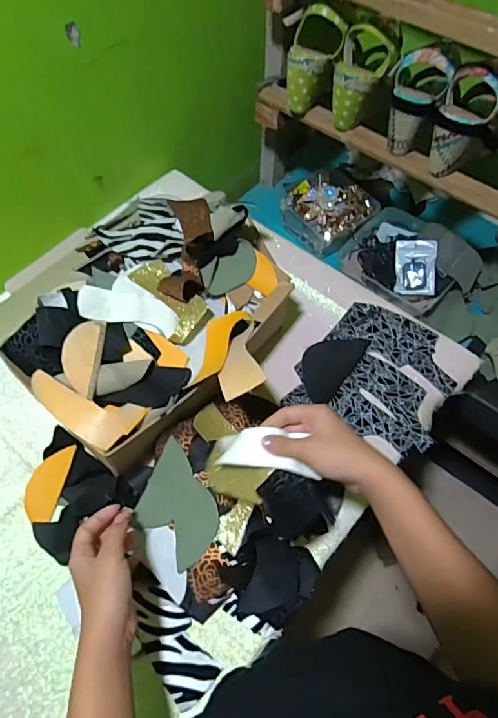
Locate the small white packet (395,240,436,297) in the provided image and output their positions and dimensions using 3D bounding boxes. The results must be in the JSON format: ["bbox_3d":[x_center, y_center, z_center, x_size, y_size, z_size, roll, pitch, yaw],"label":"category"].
[{"bbox_3d":[0.300,-0.165,0.832,0.068,0.010,0.100,2,90,16],"label":"small white packet"}]

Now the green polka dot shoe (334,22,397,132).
[{"bbox_3d":[0.169,-0.421,0.699,0.077,0.135,0.070,17,60,8],"label":"green polka dot shoe"}]

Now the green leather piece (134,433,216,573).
[{"bbox_3d":[-0.086,0.171,0.539,0.084,0.007,0.124,-36,77,-9],"label":"green leather piece"}]

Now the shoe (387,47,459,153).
[{"bbox_3d":[0.241,-0.369,0.673,0.076,0.141,0.072,15,60,7],"label":"shoe"}]

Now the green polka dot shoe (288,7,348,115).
[{"bbox_3d":[0.098,-0.446,0.698,0.075,0.139,0.058,15,60,7],"label":"green polka dot shoe"}]

